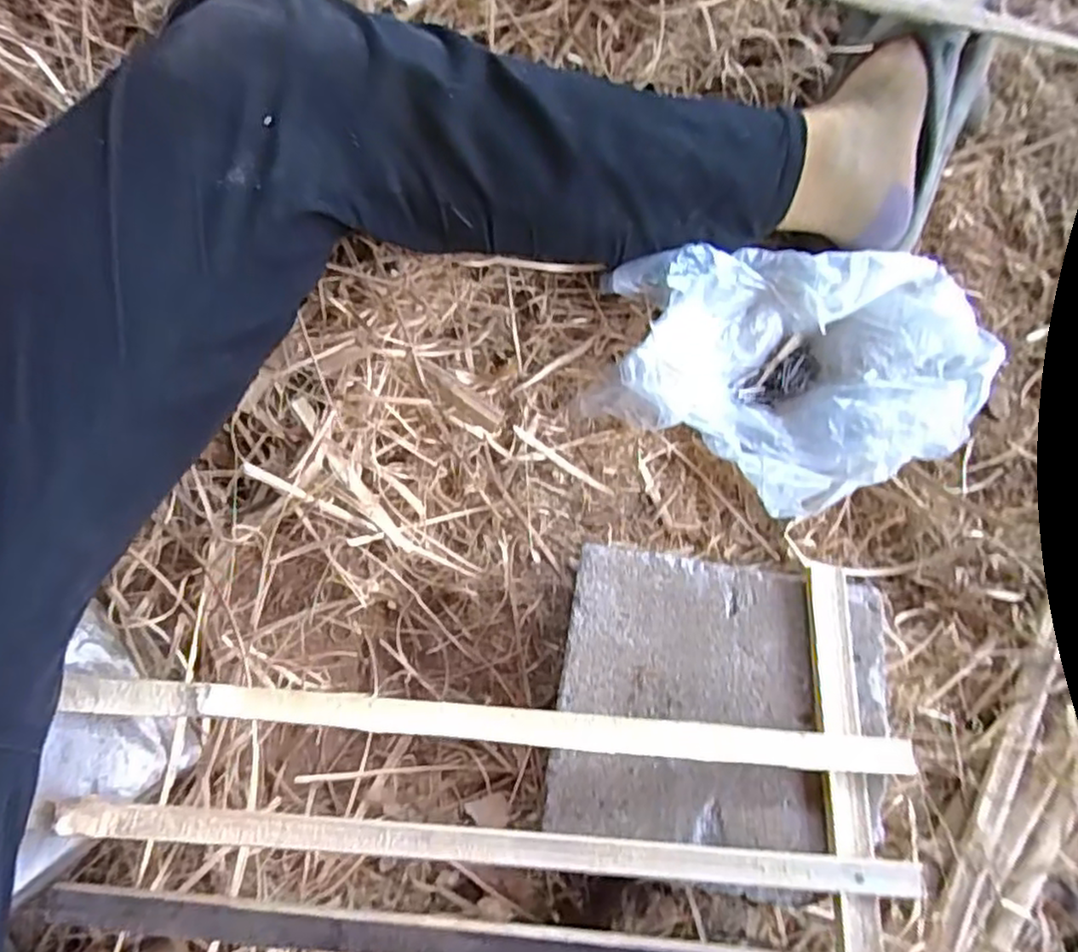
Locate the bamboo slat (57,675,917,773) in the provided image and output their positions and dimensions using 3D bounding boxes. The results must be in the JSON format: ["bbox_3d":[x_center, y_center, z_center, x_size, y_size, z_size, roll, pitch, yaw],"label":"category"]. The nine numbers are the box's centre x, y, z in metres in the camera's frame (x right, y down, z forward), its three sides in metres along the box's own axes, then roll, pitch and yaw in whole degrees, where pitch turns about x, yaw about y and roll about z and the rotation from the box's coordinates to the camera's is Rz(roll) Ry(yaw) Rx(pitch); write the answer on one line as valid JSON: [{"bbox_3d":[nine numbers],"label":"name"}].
[{"bbox_3d":[-0.032,0.152,0.413,0.508,0.018,0.025,4,78,-1],"label":"bamboo slat"}]

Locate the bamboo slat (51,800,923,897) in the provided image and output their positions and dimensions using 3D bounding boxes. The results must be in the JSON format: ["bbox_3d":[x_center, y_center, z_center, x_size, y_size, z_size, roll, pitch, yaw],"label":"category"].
[{"bbox_3d":[-0.029,0.219,0.395,0.488,0.017,0.020,5,78,-1],"label":"bamboo slat"}]

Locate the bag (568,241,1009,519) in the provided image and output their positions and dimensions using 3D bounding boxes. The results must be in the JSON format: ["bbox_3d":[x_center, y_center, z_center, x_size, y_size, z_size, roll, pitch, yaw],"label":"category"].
[{"bbox_3d":[0.201,-0.078,0.536,0.297,0.077,0.195,2,78,-1],"label":"bag"}]

